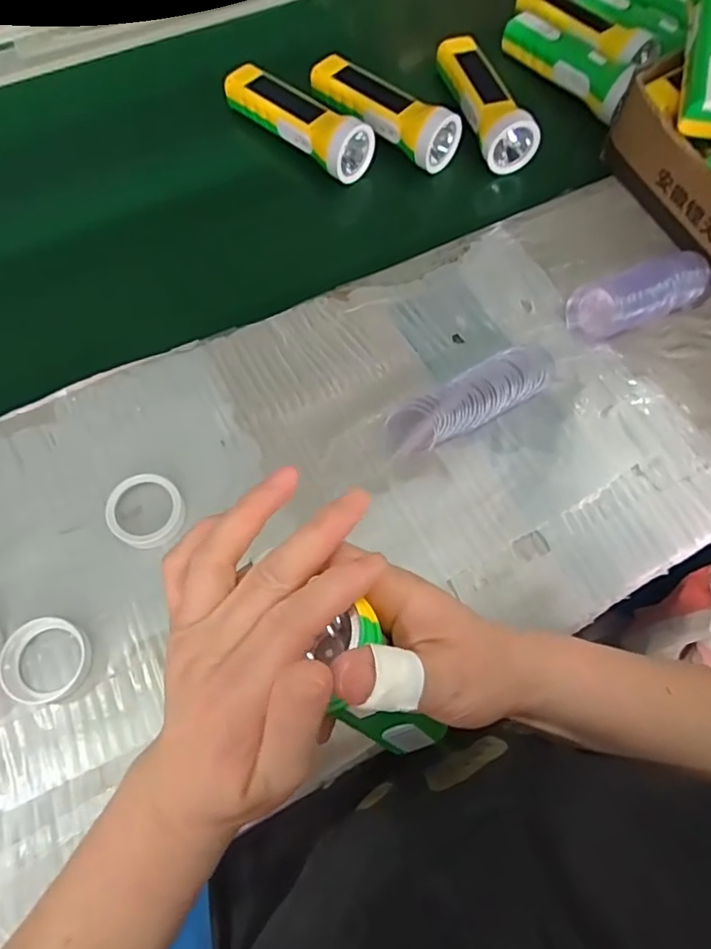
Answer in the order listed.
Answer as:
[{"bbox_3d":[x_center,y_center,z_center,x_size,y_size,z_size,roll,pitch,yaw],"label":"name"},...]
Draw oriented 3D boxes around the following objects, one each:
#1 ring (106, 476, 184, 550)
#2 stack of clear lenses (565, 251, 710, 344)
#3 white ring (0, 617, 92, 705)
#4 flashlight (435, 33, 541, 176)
[{"bbox_3d":[-0.152,0.027,0.408,0.052,0.015,0.052,1,68,-2],"label":"ring"},{"bbox_3d":[0.250,-0.156,0.487,0.131,0.038,0.049,-20,70,-10],"label":"stack of clear lenses"},{"bbox_3d":[-0.204,0.122,0.368,0.056,0.006,0.052,1,68,-2],"label":"white ring"},{"bbox_3d":[0.128,-0.381,0.576,0.057,0.047,0.169,-14,69,-8],"label":"flashlight"}]

